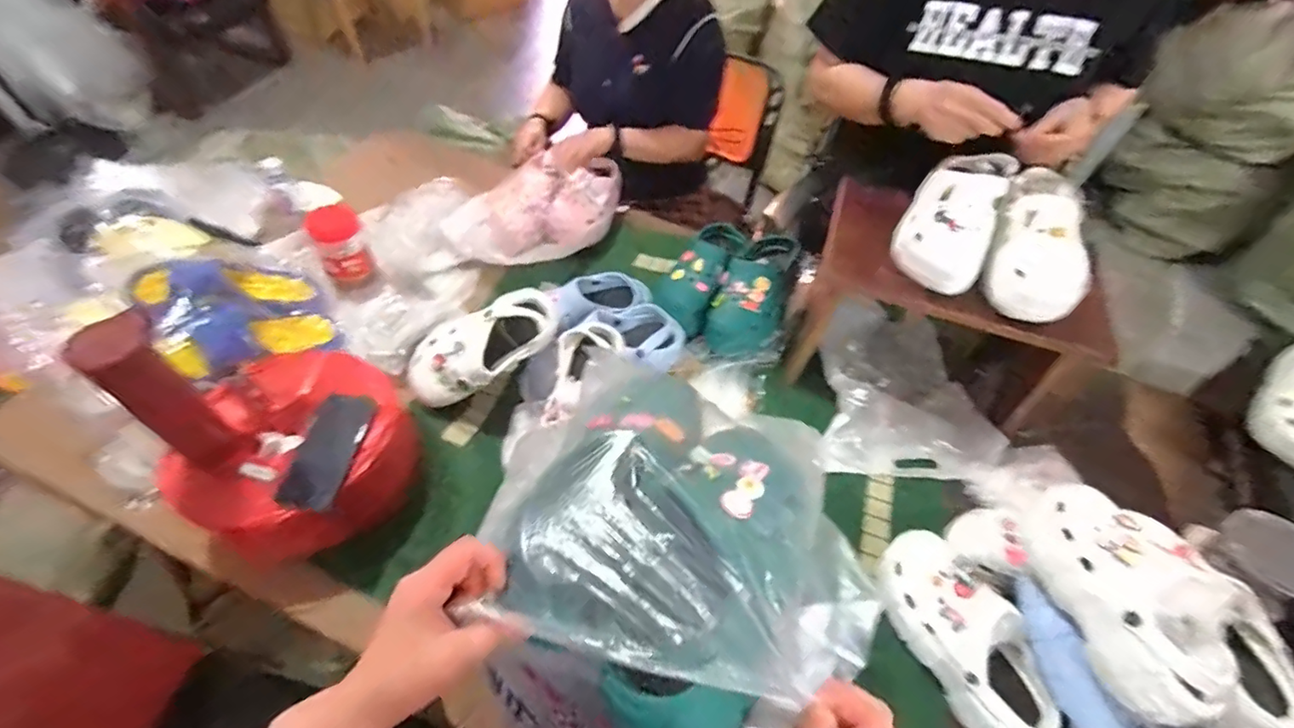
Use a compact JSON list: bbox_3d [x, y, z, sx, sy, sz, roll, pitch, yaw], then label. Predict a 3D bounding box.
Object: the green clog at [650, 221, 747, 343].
[{"bbox_3d":[0.100,-0.186,1.087,0.120,0.095,0.276,24,56,14],"label":"green clog"}]

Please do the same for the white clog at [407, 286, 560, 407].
[{"bbox_3d":[-0.267,-0.027,0.923,0.257,0.095,0.119,-33,88,-1],"label":"white clog"}]

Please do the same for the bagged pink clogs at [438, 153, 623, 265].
[{"bbox_3d":[-0.216,-0.329,1.195,0.214,0.104,0.407,36,60,22],"label":"bagged pink clogs"}]

